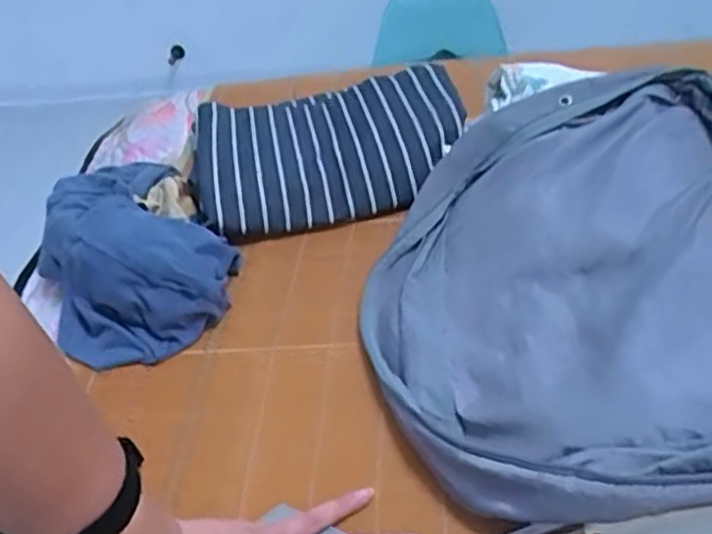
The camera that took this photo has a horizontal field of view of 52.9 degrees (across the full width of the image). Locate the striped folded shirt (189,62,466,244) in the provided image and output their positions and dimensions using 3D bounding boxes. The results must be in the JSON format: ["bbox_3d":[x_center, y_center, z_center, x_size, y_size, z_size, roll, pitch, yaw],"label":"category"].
[{"bbox_3d":[-0.033,-0.144,0.857,0.318,0.073,0.226,-12,41,-4],"label":"striped folded shirt"}]

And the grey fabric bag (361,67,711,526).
[{"bbox_3d":[0.226,0.007,0.611,0.436,0.121,0.438,-6,41,4],"label":"grey fabric bag"}]

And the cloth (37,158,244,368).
[{"bbox_3d":[-0.224,-0.026,0.746,0.178,0.091,0.262,-17,41,-9],"label":"cloth"}]

